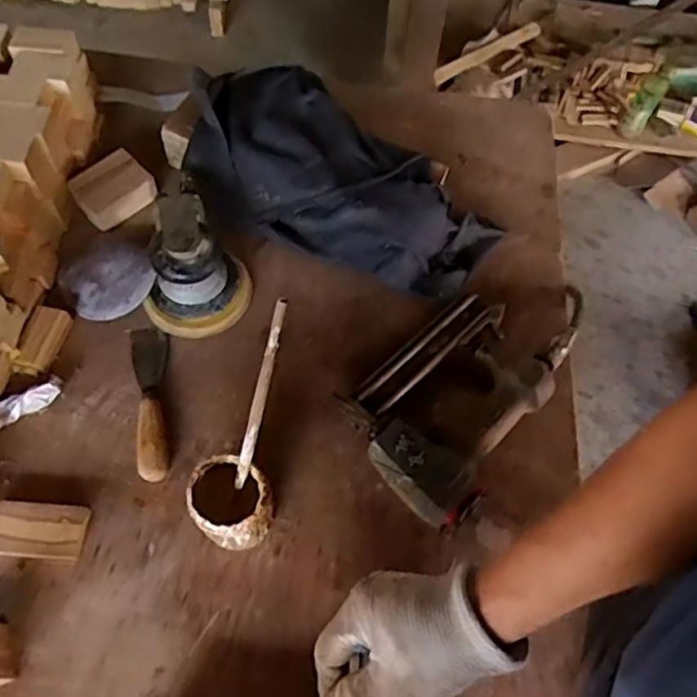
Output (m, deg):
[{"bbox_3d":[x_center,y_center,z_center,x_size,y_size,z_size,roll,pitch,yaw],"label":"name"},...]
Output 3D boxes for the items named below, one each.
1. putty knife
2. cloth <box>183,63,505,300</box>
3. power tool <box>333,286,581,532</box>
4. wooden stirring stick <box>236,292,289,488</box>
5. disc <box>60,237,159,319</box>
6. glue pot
[{"bbox_3d":[-0.197,0.050,0.630,0.035,0.022,0.169,-9,63,-10],"label":"putty knife"},{"bbox_3d":[-0.014,-0.190,0.727,0.376,0.073,0.194,31,65,2],"label":"cloth"},{"bbox_3d":[0.152,0.019,0.645,0.332,0.050,0.161,-38,71,-22],"label":"power tool"},{"bbox_3d":[-0.078,0.069,0.498,0.010,0.260,0.008,29,36,15],"label":"wooden stirring stick"},{"bbox_3d":[-0.262,-0.079,0.686,0.093,0.011,0.091,-1,73,4],"label":"disc"},{"bbox_3d":[-0.102,0.139,0.548,0.073,0.084,0.065,34,65,12],"label":"glue pot"}]

